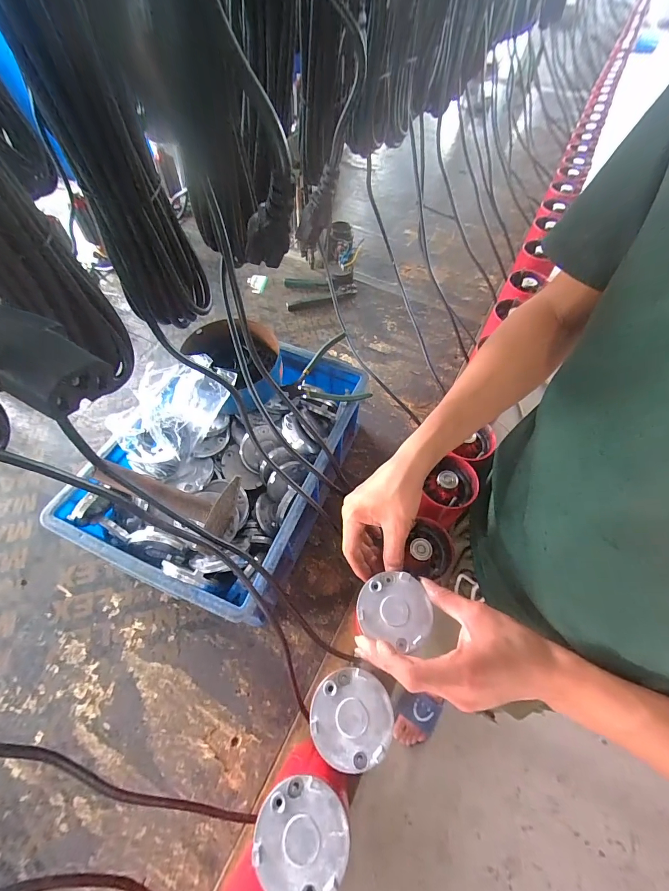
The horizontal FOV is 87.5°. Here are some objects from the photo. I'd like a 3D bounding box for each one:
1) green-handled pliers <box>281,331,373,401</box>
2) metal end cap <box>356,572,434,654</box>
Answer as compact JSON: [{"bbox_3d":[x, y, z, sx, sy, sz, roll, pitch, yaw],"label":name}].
[{"bbox_3d":[-0.019,-0.106,0.564,0.124,0.030,0.125,-22,65,11],"label":"green-handled pliers"},{"bbox_3d":[0.062,0.163,0.353,0.072,0.008,0.065,21,61,11],"label":"metal end cap"}]

